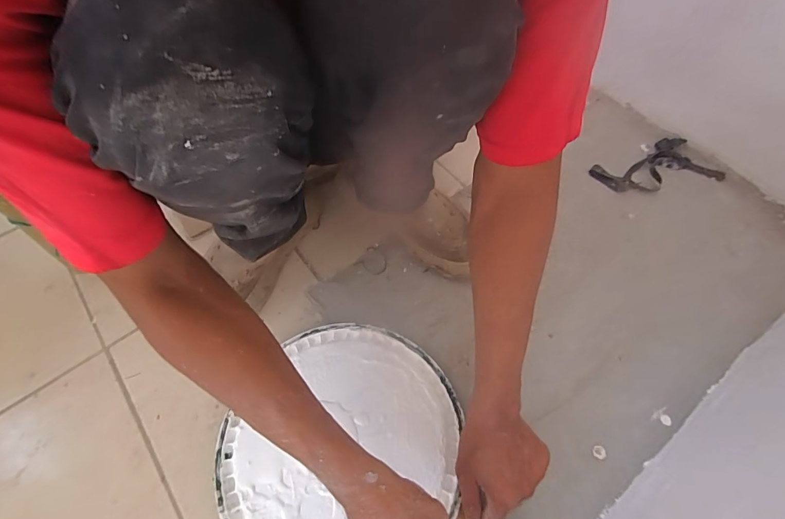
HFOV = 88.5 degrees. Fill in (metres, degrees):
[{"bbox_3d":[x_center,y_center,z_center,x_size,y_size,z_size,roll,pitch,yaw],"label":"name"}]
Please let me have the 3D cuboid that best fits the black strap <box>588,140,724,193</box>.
[{"bbox_3d":[0.466,-0.171,0.726,0.231,0.023,0.096,-8,56,-5],"label":"black strap"}]

